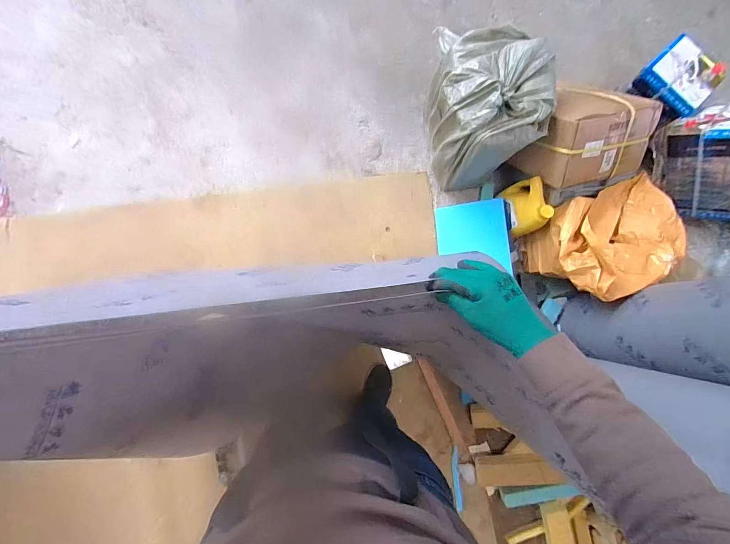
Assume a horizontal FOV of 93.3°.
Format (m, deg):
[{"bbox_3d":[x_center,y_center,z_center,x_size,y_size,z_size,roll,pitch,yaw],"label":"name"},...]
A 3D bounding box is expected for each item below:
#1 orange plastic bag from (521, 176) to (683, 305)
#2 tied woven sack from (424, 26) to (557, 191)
[{"bbox_3d":[0.922,-0.111,1.350,0.463,0.341,0.373,-20,82,-7],"label":"orange plastic bag"},{"bbox_3d":[0.403,-0.564,1.272,0.287,0.471,0.381,-16,82,-7],"label":"tied woven sack"}]

